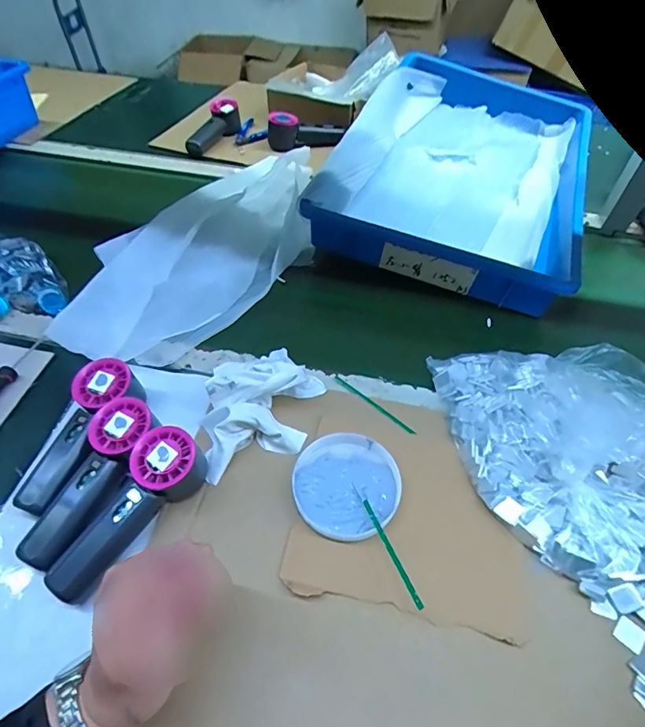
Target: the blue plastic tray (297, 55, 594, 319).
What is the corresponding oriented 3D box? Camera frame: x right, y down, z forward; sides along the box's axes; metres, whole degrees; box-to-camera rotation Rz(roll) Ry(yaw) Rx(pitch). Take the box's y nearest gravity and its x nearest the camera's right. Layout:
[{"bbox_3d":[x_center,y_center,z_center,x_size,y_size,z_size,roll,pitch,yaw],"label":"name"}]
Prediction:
[{"bbox_3d":[0.243,-0.334,0.753,0.358,0.121,0.559,18,55,13],"label":"blue plastic tray"}]

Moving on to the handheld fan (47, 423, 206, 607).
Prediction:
[{"bbox_3d":[-0.172,0.127,0.386,0.053,0.057,0.153,33,59,22],"label":"handheld fan"}]

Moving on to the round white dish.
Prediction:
[{"bbox_3d":[0.023,0.117,0.420,0.098,0.022,0.097,0,53,0],"label":"round white dish"}]

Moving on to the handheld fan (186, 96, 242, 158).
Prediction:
[{"bbox_3d":[-0.217,-0.475,0.887,0.069,0.065,0.148,9,53,6],"label":"handheld fan"}]

